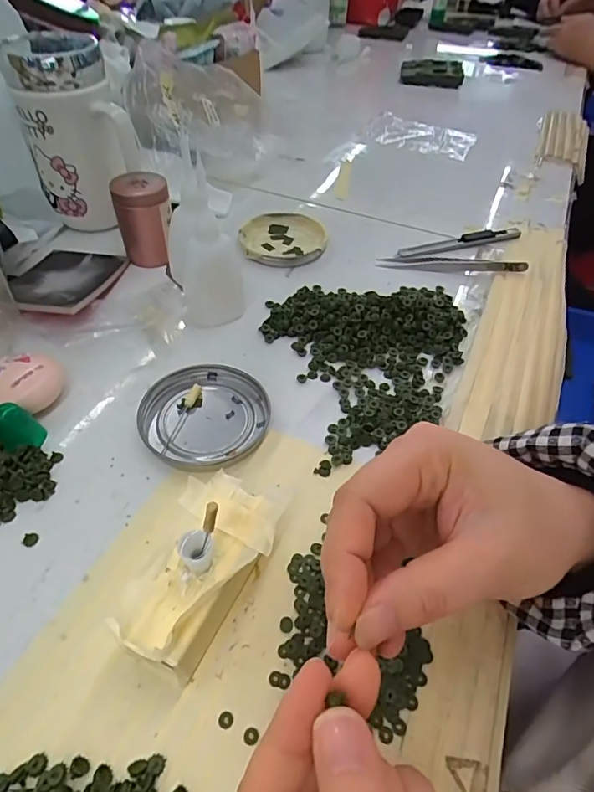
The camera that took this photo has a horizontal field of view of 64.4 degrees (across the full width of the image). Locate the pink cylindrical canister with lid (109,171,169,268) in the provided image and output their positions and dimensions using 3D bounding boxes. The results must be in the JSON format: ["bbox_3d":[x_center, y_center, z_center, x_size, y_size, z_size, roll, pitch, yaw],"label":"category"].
[{"bbox_3d":[-0.128,-0.148,0.395,0.042,0.061,0.038,-11,50,-13],"label":"pink cylindrical canister with lid"}]

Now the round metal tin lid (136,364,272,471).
[{"bbox_3d":[-0.058,0.011,0.297,0.079,0.008,0.074,2,48,-2],"label":"round metal tin lid"}]

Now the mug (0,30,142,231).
[{"bbox_3d":[-0.185,-0.215,0.400,0.078,0.135,0.075,-19,52,-19],"label":"mug"}]

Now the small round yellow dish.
[{"bbox_3d":[-0.013,-0.148,0.442,0.078,0.009,0.078,2,48,-2],"label":"small round yellow dish"}]

